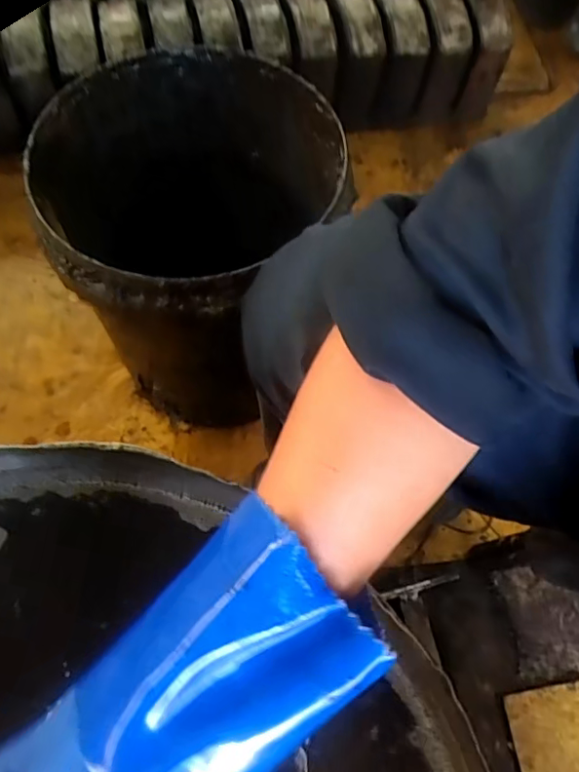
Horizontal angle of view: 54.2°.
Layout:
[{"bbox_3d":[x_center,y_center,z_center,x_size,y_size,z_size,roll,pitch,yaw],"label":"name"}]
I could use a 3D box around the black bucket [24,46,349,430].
[{"bbox_3d":[-0.106,-0.148,0.670,0.287,0.327,0.307,1,64,-2],"label":"black bucket"}]

